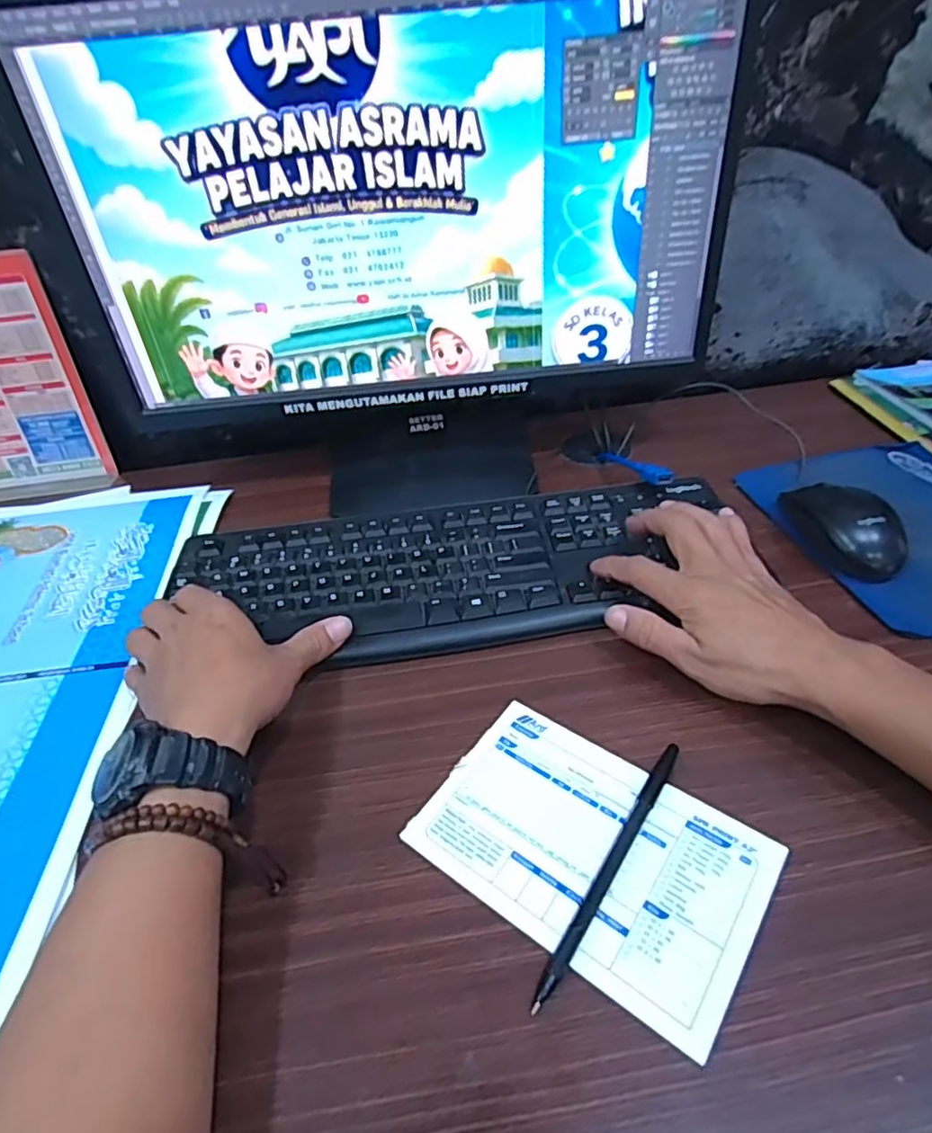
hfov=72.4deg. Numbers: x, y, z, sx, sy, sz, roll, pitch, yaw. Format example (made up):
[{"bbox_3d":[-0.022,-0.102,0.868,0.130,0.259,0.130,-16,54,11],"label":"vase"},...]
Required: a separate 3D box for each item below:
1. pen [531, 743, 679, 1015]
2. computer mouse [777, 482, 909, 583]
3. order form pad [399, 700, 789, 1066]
[{"bbox_3d":[0.072,0.145,0.314,0.010,0.006,0.147,23,48,28],"label":"pen"},{"bbox_3d":[0.283,-0.033,0.473,0.053,0.031,0.098,-8,41,-4],"label":"computer mouse"},{"bbox_3d":[0.062,0.141,0.324,0.161,0.004,0.105,24,49,29],"label":"order form pad"}]

